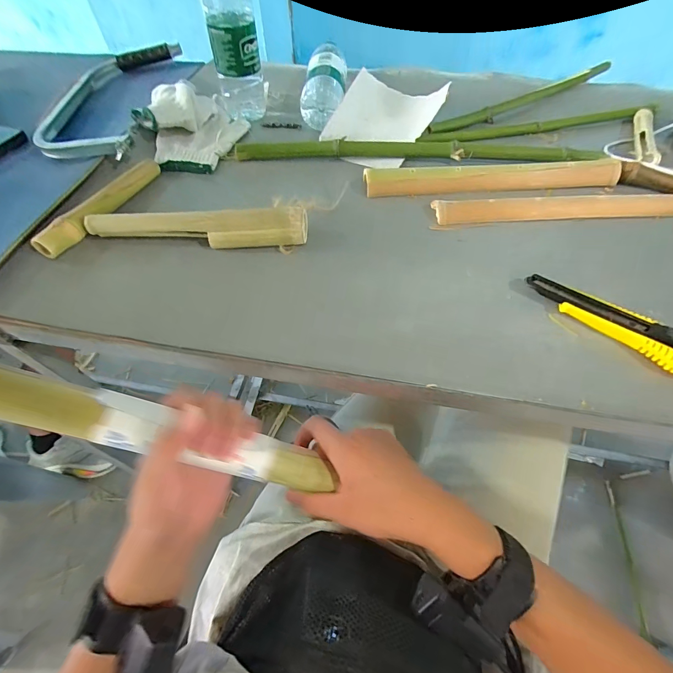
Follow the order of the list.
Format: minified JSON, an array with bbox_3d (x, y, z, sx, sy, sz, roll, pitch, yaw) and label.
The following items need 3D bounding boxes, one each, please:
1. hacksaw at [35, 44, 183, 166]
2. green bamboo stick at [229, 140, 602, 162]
[{"bbox_3d":[-0.356,-0.373,0.541,0.167,0.037,0.379,-4,55,-3],"label":"hacksaw"},{"bbox_3d":[0.111,-0.250,0.473,0.485,0.020,0.019,1,56,1],"label":"green bamboo stick"}]

